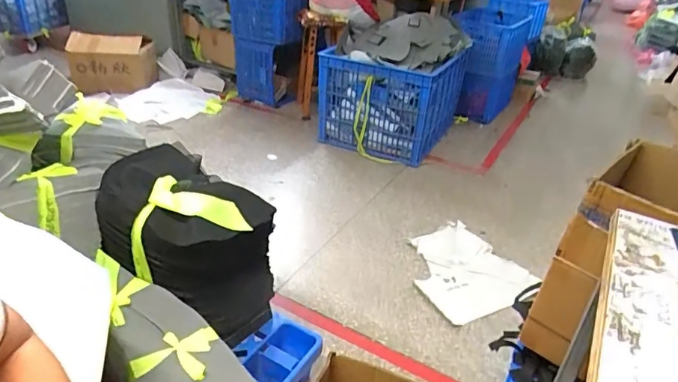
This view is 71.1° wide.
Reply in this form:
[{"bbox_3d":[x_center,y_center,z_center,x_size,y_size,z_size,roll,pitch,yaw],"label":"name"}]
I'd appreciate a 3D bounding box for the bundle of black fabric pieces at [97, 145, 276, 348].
[{"bbox_3d":[-0.360,0.119,1.158,0.434,0.311,0.246,21,34,26],"label":"bundle of black fabric pieces"}]

